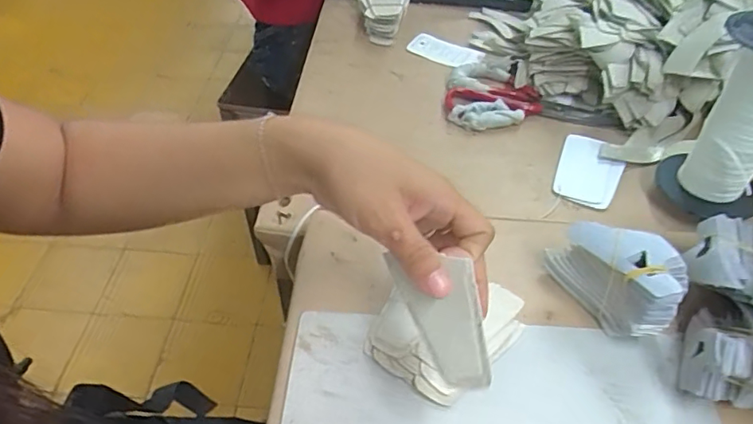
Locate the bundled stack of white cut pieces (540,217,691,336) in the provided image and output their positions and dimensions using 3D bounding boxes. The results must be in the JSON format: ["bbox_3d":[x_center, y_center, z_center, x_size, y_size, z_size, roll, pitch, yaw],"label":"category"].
[{"bbox_3d":[0.181,0.048,0.413,0.098,0.074,0.048,36,56,28],"label":"bundled stack of white cut pieces"}]

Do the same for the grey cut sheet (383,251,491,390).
[{"bbox_3d":[0.035,0.065,0.316,0.055,0.077,0.007,-4,11,34],"label":"grey cut sheet"}]

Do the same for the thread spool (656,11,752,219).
[{"bbox_3d":[0.339,-0.082,0.493,0.087,0.189,0.097,7,48,5],"label":"thread spool"}]

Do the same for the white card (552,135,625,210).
[{"bbox_3d":[0.235,-0.049,0.591,0.067,0.006,0.103,21,51,18],"label":"white card"}]

